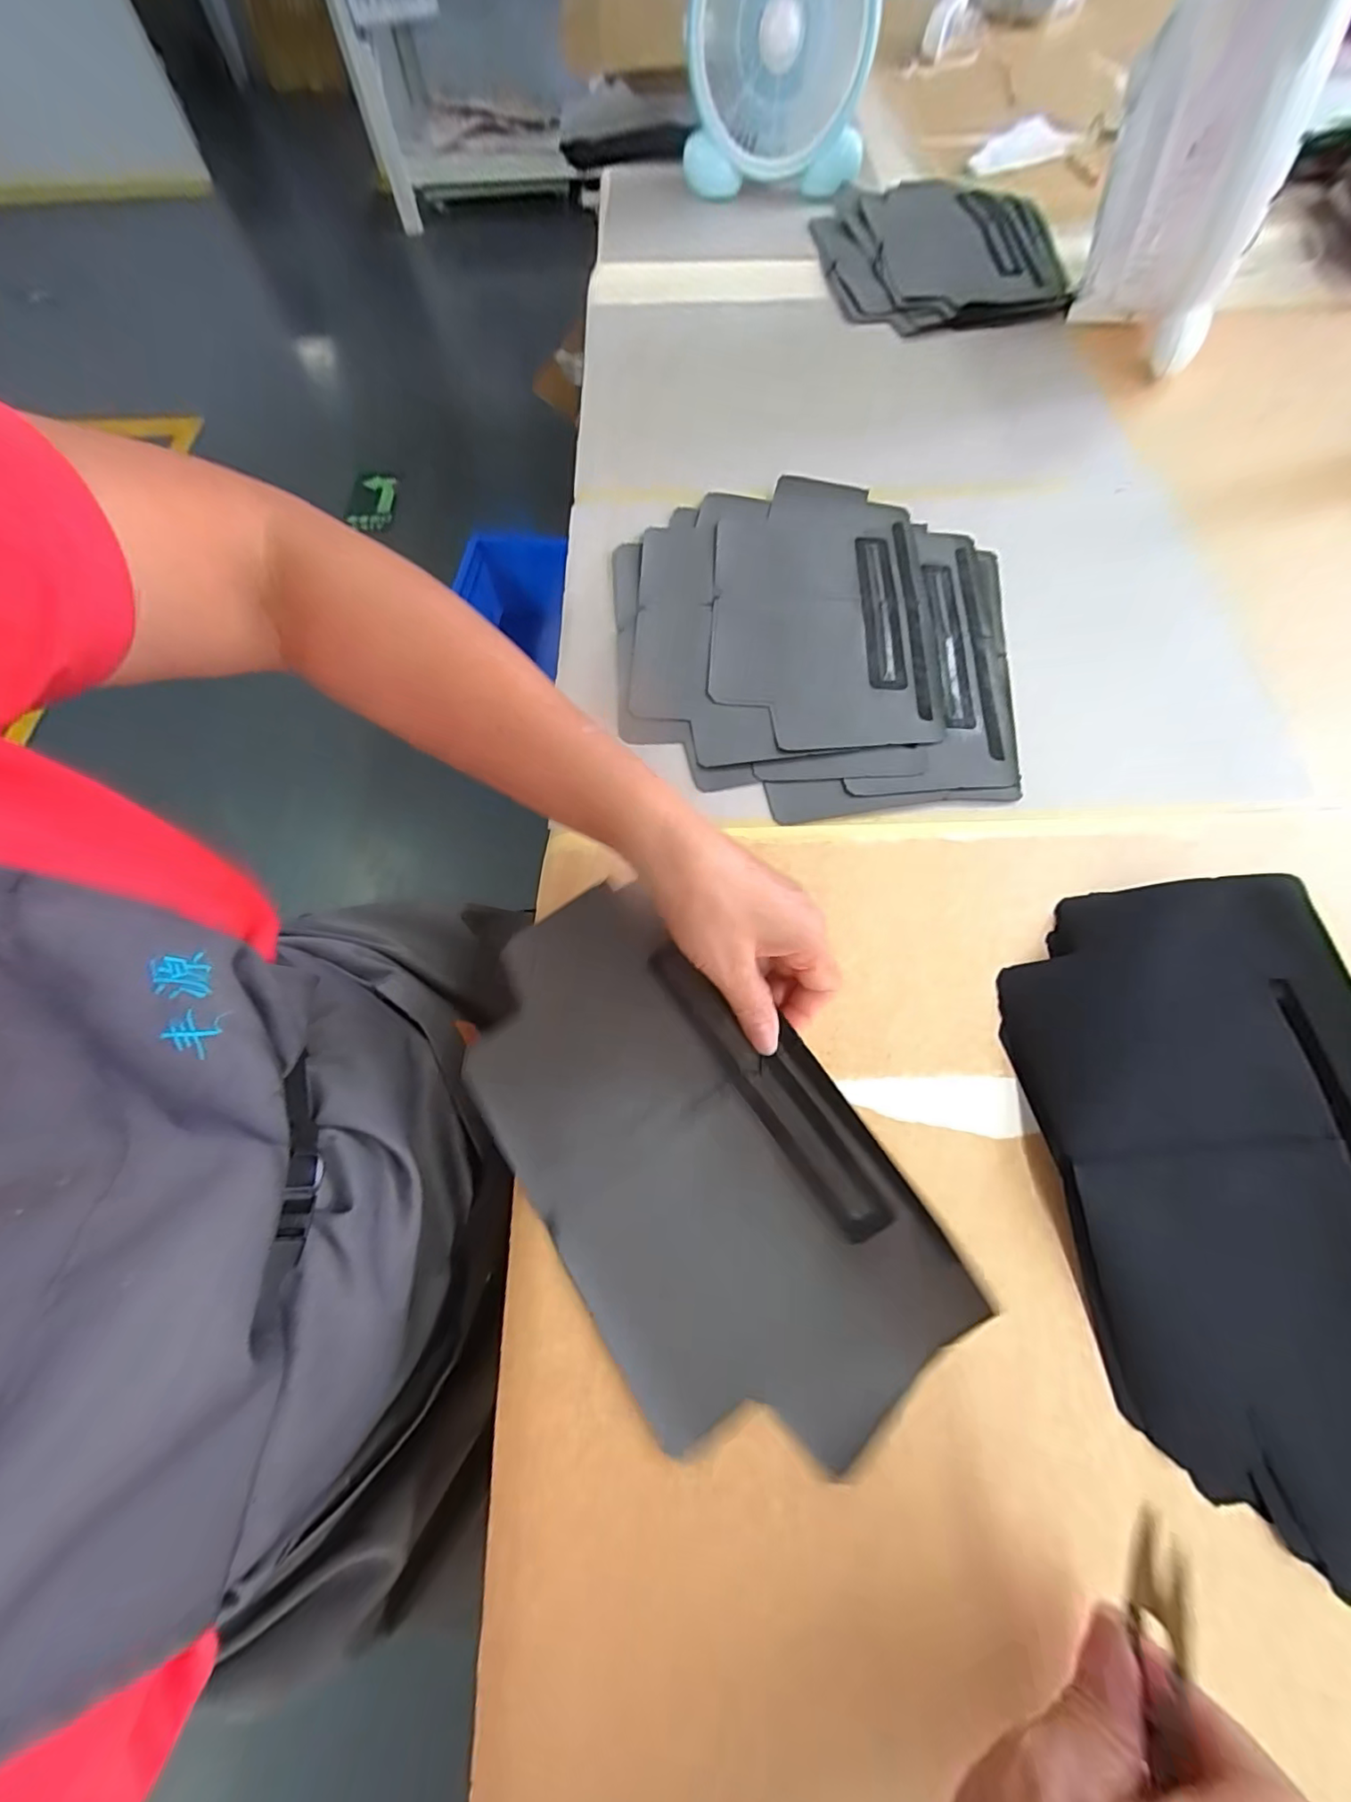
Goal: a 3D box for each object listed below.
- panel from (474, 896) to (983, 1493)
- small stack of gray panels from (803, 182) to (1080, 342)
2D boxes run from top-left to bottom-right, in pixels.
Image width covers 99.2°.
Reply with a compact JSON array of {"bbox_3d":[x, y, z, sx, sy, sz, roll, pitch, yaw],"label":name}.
[{"bbox_3d":[0.003,0.124,0.295,0.155,0.031,0.277,-34,70,-11],"label":"panel"},{"bbox_3d":[0.316,-0.769,0.684,0.267,0.034,0.279,-9,67,-1],"label":"small stack of gray panels"}]

